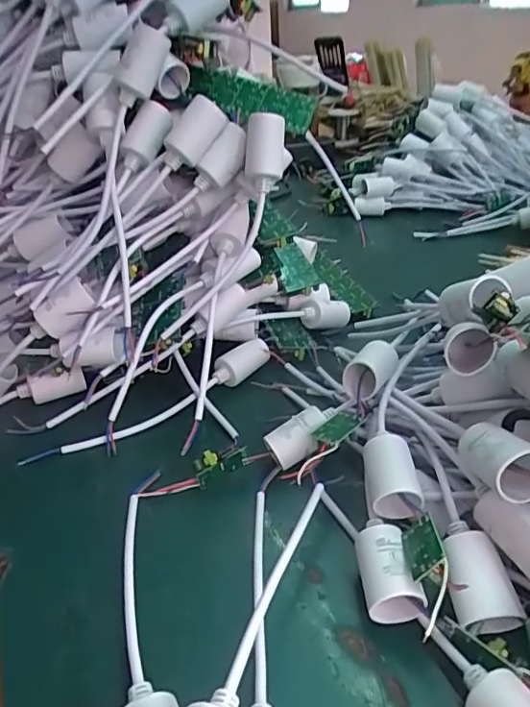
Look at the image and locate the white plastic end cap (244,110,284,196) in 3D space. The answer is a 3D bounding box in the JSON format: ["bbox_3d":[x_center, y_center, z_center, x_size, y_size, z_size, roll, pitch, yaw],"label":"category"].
[{"bbox_3d":[0.000,-0.145,0.404,0.029,0.049,0.024,-4,32,5],"label":"white plastic end cap"}]

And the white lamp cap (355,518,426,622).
[{"bbox_3d":[0.064,0.114,0.294,0.027,0.024,0.045,-4,33,1],"label":"white lamp cap"}]

